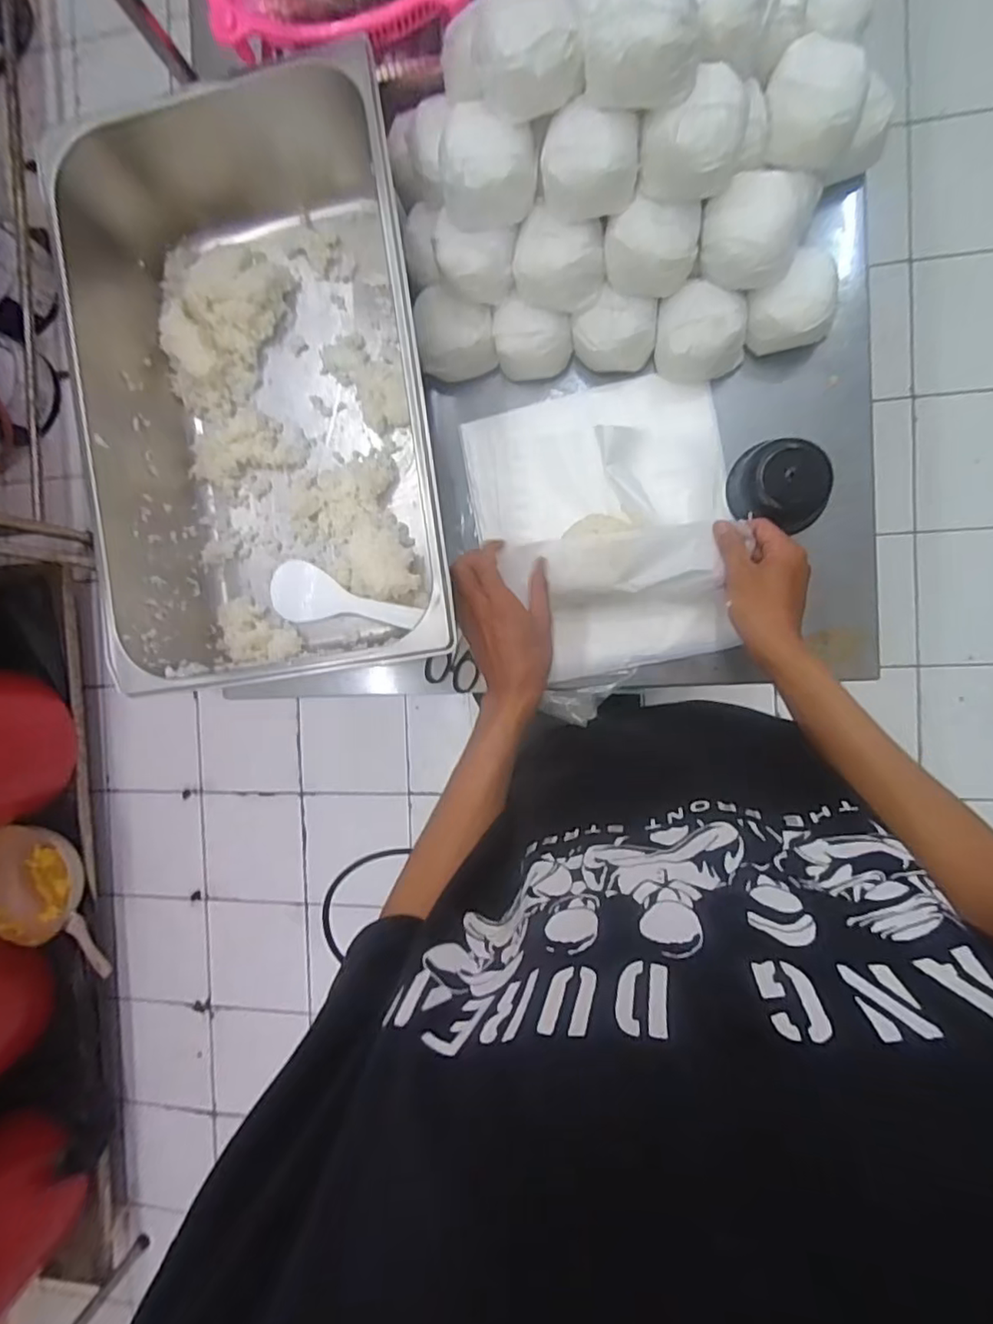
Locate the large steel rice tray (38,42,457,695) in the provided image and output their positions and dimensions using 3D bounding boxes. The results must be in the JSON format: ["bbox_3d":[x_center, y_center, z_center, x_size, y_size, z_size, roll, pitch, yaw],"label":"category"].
[{"bbox_3d":[-0.214,-0.260,0.590,0.310,0.151,0.539,-8,90,9],"label":"large steel rice tray"}]

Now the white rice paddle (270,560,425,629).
[{"bbox_3d":[-0.167,-0.067,0.638,0.168,0.035,0.060,12,93,9],"label":"white rice paddle"}]

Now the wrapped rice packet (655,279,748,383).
[{"bbox_3d":[0.194,-0.307,0.560,0.082,0.058,0.074,7,92,9],"label":"wrapped rice packet"}]

